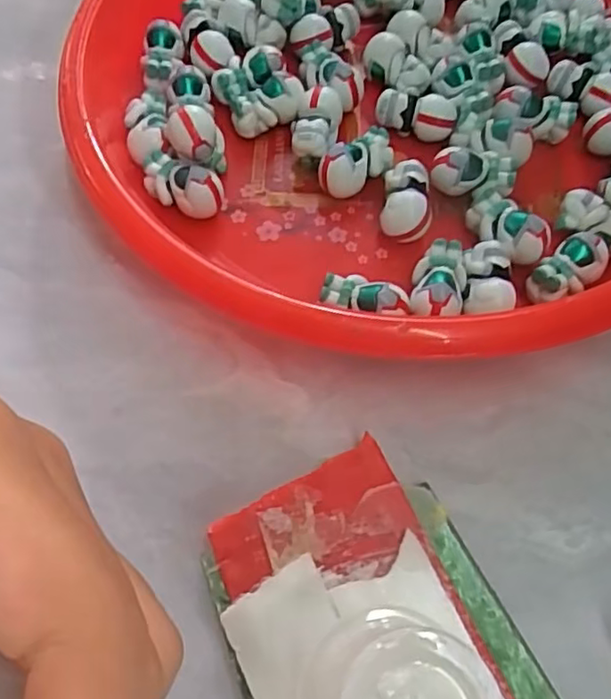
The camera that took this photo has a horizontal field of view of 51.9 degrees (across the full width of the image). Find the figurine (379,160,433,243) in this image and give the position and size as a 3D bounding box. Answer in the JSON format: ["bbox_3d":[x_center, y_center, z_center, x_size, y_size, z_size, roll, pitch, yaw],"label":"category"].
[{"bbox_3d":[0.029,-0.042,0.181,0.014,0.010,0.022,8,65,3],"label":"figurine"}]

